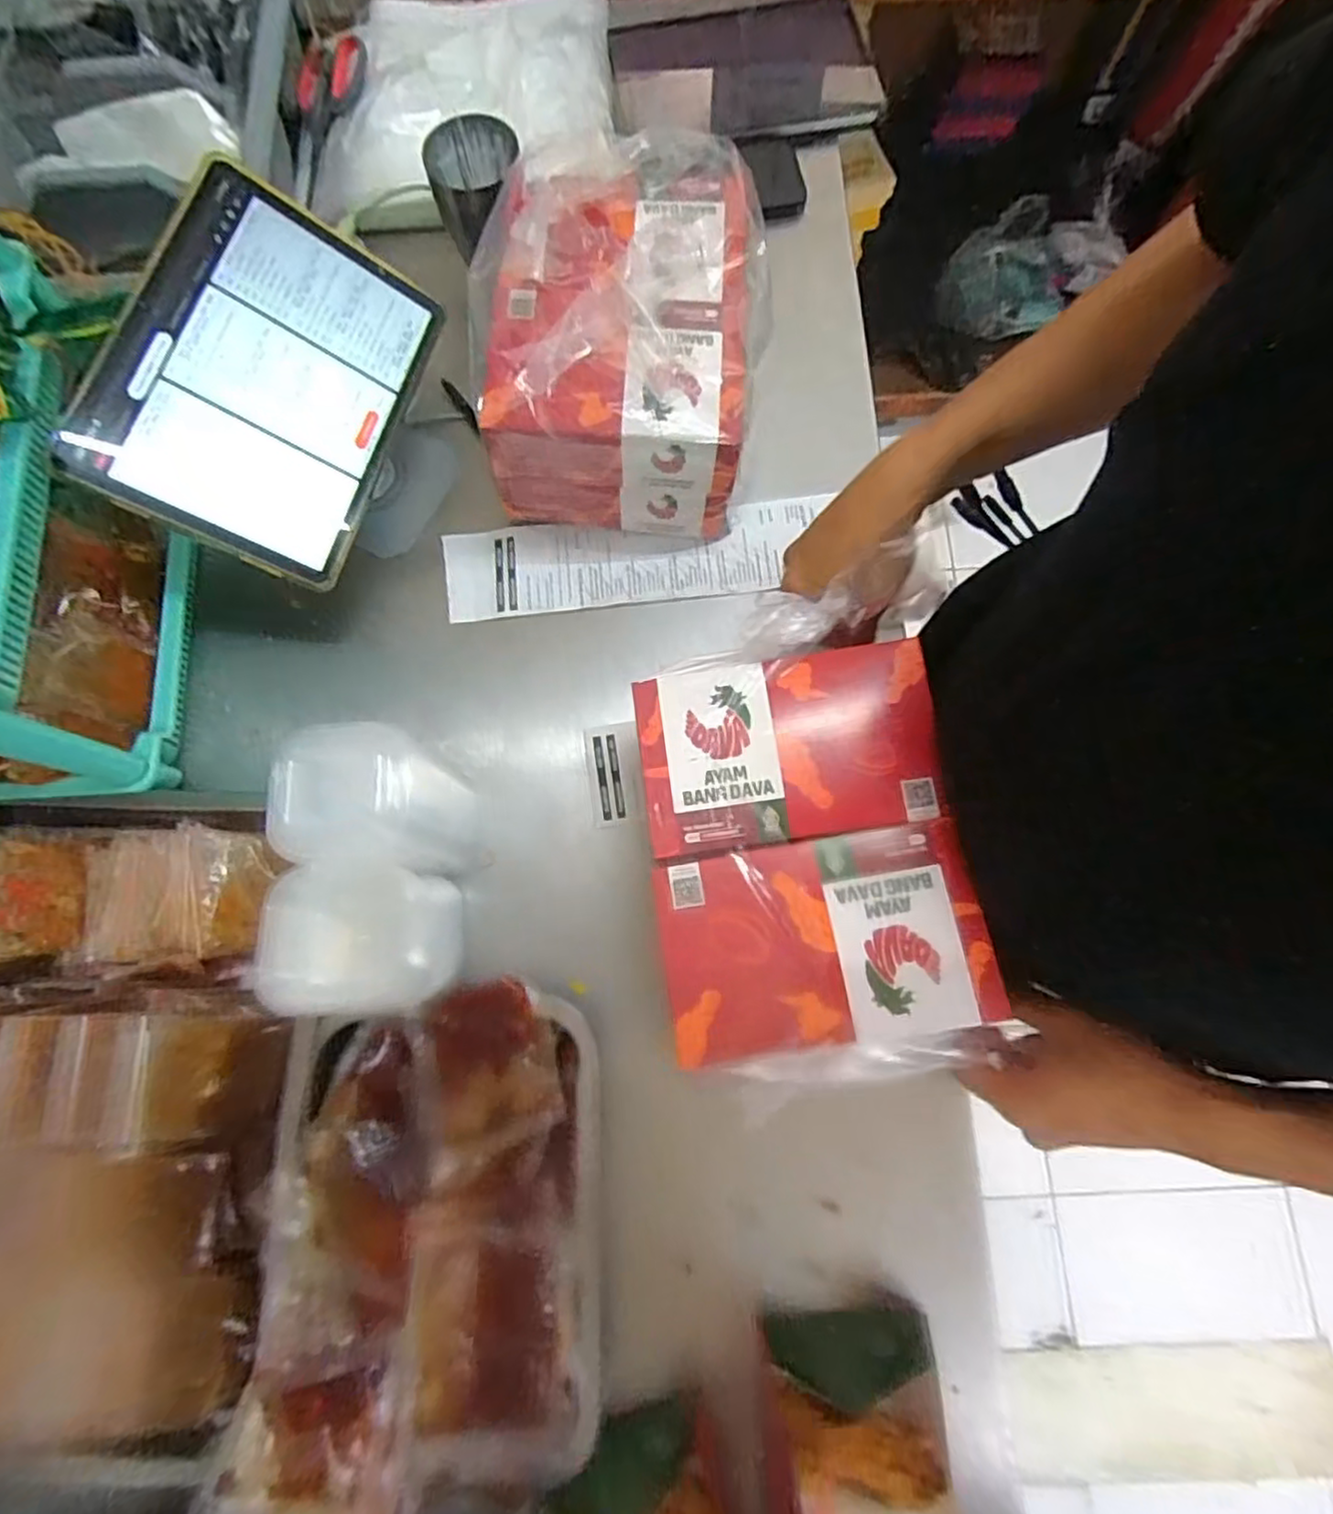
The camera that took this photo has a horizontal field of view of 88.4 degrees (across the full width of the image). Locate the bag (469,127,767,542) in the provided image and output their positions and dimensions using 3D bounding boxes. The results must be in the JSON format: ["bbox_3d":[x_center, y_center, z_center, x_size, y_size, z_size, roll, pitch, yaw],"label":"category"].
[{"bbox_3d":[-0.035,-0.315,0.520,0.198,0.135,0.232,6,76,3],"label":"bag"}]

